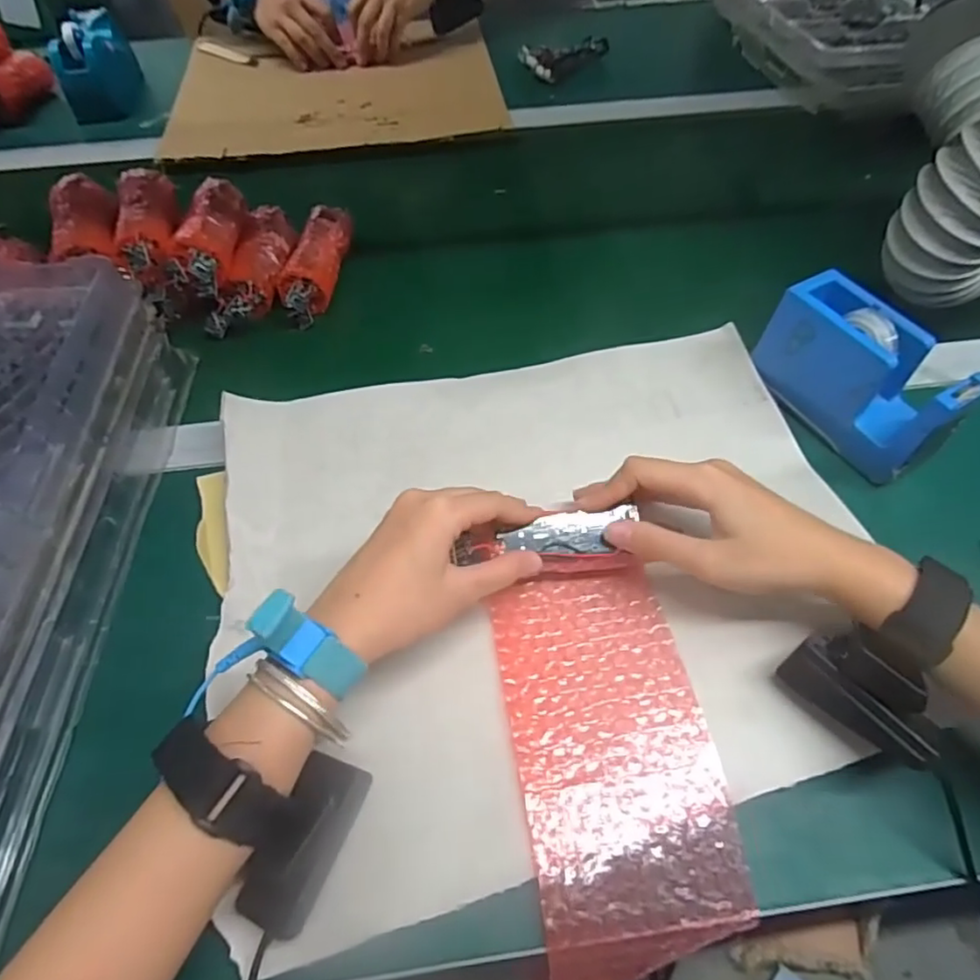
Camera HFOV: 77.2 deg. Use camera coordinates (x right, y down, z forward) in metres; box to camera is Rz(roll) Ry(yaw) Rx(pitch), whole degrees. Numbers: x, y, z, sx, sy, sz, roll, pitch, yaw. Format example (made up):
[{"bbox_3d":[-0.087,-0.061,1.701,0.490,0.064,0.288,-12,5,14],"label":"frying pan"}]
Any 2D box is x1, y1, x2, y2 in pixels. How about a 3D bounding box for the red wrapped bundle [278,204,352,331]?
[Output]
[{"bbox_3d":[-0.152,-0.200,0.533,0.042,0.035,0.118,9,70,6],"label":"red wrapped bundle"}]

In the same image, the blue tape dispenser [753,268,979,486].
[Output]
[{"bbox_3d":[0.250,-0.079,0.416,0.048,0.071,0.128,-27,60,-17],"label":"blue tape dispenser"}]

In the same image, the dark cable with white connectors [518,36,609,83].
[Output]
[{"bbox_3d":[0.090,-0.568,0.797,0.123,0.009,0.083,-38,64,-23],"label":"dark cable with white connectors"}]

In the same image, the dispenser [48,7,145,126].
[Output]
[{"bbox_3d":[-0.482,-0.515,0.746,0.068,0.096,0.147,-14,51,3],"label":"dispenser"}]

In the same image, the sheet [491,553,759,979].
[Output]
[{"bbox_3d":[0.063,0.136,0.321,0.103,0.036,0.201,-4,57,-3],"label":"sheet"}]

